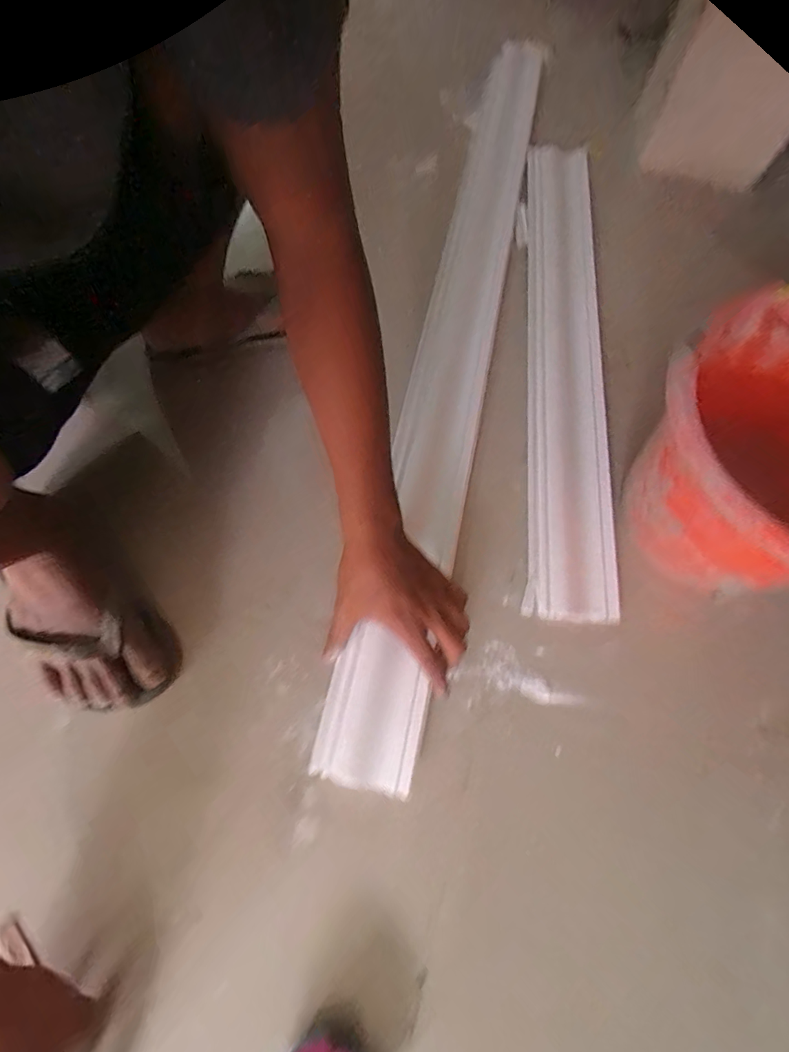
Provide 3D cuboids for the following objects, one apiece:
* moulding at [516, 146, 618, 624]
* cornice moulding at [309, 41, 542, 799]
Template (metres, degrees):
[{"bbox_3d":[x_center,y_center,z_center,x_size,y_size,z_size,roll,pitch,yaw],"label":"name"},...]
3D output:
[{"bbox_3d":[0.230,-0.272,0.622,0.103,0.033,0.797,7,68,1],"label":"moulding"},{"bbox_3d":[0.097,-0.340,0.645,0.100,0.048,1.275,12,65,3],"label":"cornice moulding"}]

